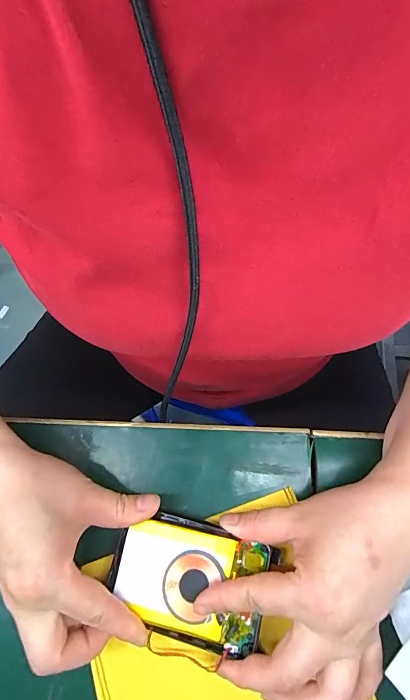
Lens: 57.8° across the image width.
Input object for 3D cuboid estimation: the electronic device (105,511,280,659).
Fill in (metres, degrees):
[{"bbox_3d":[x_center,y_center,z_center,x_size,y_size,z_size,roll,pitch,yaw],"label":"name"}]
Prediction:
[{"bbox_3d":[-0.012,0.157,0.257,0.104,0.019,0.068,14,73,6],"label":"electronic device"}]

